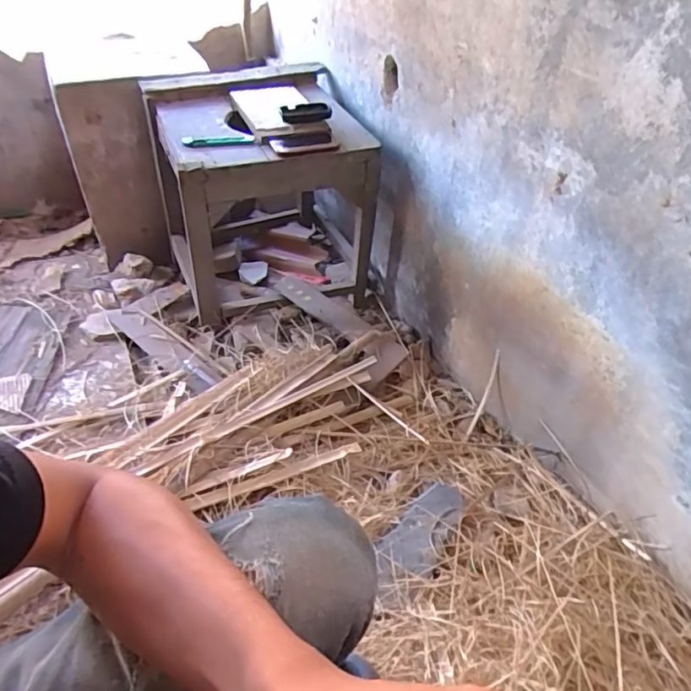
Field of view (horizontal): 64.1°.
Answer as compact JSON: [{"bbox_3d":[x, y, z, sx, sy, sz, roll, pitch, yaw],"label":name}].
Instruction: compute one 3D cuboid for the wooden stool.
[{"bbox_3d":[-0.217,-0.382,1.387,0.485,0.433,0.504,-9,43,-11],"label":"wooden stool"}]

